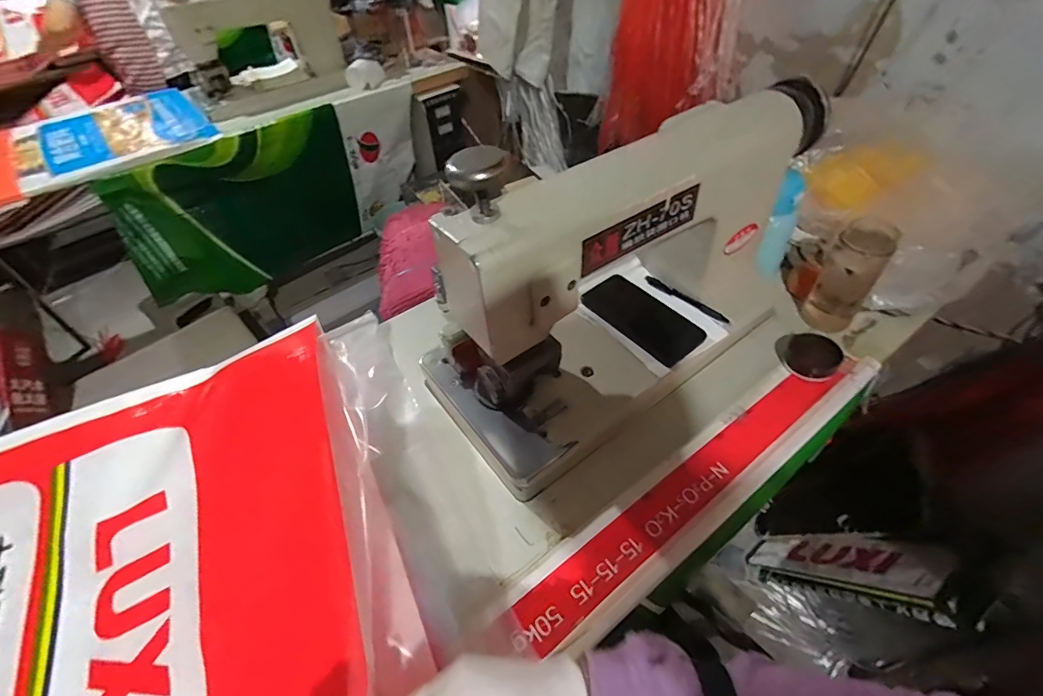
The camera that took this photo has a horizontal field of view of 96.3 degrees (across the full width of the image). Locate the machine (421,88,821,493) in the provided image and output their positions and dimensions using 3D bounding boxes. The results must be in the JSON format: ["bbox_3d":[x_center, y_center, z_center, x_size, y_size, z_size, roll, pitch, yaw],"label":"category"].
[{"bbox_3d":[0.148,-0.101,0.590,0.539,0.307,0.215,-32,52,-21],"label":"machine"}]

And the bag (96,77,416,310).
[{"bbox_3d":[-0.788,-0.495,1.590,0.993,0.503,0.148,-30,52,-20],"label":"bag"}]

